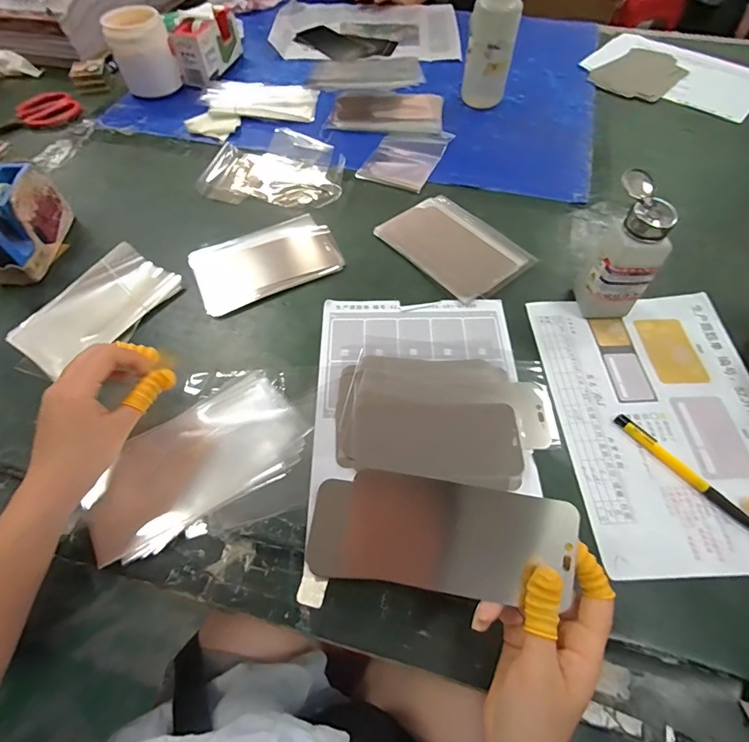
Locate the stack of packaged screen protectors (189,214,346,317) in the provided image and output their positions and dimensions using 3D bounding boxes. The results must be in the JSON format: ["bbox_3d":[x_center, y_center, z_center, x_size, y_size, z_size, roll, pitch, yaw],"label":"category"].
[{"bbox_3d":[-0.133,-0.138,0.525,0.174,0.020,0.104,-21,61,-12],"label":"stack of packaged screen protectors"}]

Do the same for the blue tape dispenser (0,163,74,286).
[{"bbox_3d":[-0.433,-0.181,0.514,0.049,0.074,0.135,-1,59,-1],"label":"blue tape dispenser"}]

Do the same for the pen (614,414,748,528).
[{"bbox_3d":[0.284,0.090,0.386,0.015,0.008,0.139,-35,65,-19],"label":"pen"}]

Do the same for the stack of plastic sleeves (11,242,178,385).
[{"bbox_3d":[-0.324,-0.067,0.494,0.103,0.015,0.183,41,73,10],"label":"stack of plastic sleeves"}]

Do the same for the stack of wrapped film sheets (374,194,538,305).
[{"bbox_3d":[0.103,-0.163,0.547,0.121,0.004,0.175,-35,65,-19],"label":"stack of wrapped film sheets"}]

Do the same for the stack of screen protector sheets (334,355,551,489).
[{"bbox_3d":[0.067,0.044,0.427,0.206,0.008,0.130,8,59,4],"label":"stack of screen protector sheets"}]

